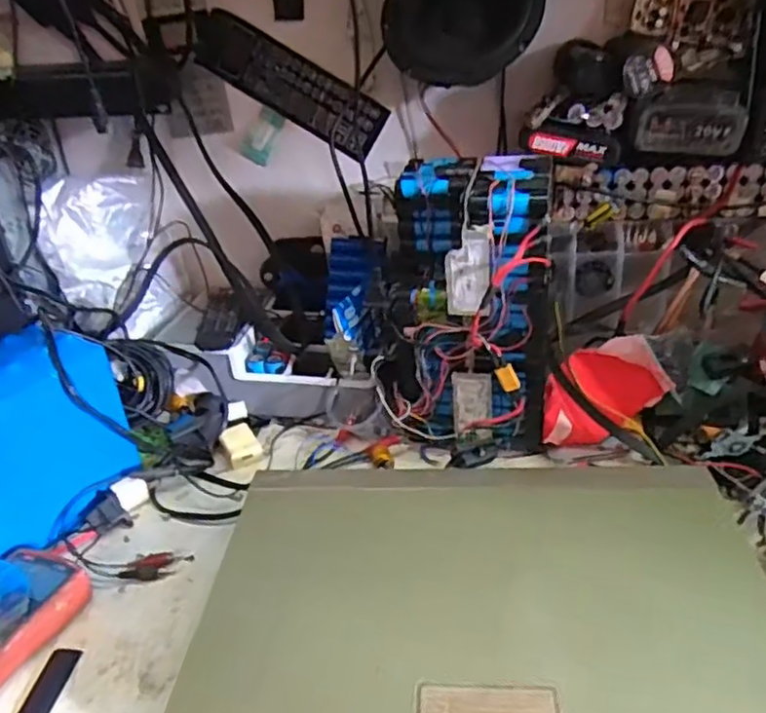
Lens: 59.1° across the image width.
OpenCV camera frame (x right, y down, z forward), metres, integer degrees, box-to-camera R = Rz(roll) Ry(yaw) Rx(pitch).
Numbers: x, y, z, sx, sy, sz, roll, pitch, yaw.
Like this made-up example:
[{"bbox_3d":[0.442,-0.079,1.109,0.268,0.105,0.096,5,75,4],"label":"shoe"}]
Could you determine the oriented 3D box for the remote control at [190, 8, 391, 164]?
[{"bbox_3d":[-0.108,-0.318,0.795,0.229,0.071,0.023,29,28,-10],"label":"remote control"}]

